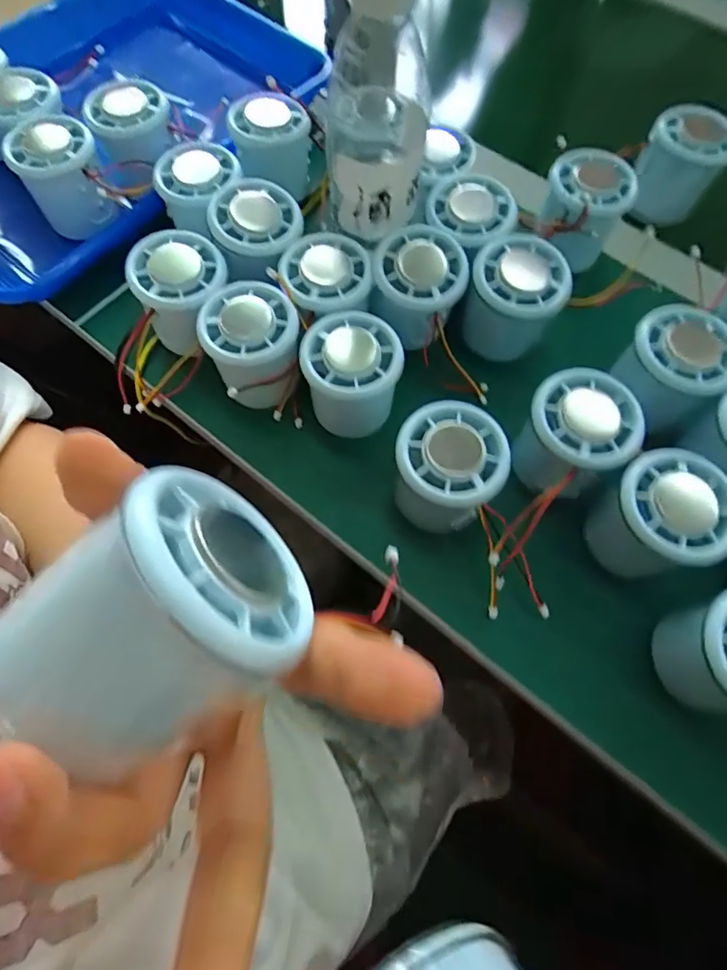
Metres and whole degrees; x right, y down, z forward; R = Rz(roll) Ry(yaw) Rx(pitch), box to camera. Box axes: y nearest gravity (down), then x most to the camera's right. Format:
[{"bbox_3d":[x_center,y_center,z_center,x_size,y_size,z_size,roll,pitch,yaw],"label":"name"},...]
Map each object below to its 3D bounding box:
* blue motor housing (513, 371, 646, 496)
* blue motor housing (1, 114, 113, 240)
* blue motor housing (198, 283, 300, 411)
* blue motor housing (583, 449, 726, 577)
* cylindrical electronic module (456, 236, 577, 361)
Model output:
[{"bbox_3d":[0.116,-0.027,0.285,0.061,0.047,0.060,4,68,1],"label":"blue motor housing"},{"bbox_3d":[-0.206,-0.213,0.355,0.055,0.055,0.061,-28,71,-12],"label":"blue motor housing"},{"bbox_3d":[-0.066,-0.082,0.310,0.055,0.052,0.054,0,68,-1],"label":"blue motor housing"},{"bbox_3d":[0.157,0.019,0.275,0.051,0.058,0.054,0,68,-1],"label":"blue motor housing"},{"bbox_3d":[0.092,-0.113,0.319,0.058,0.054,0.059,17,68,6],"label":"cylindrical electronic module"}]

